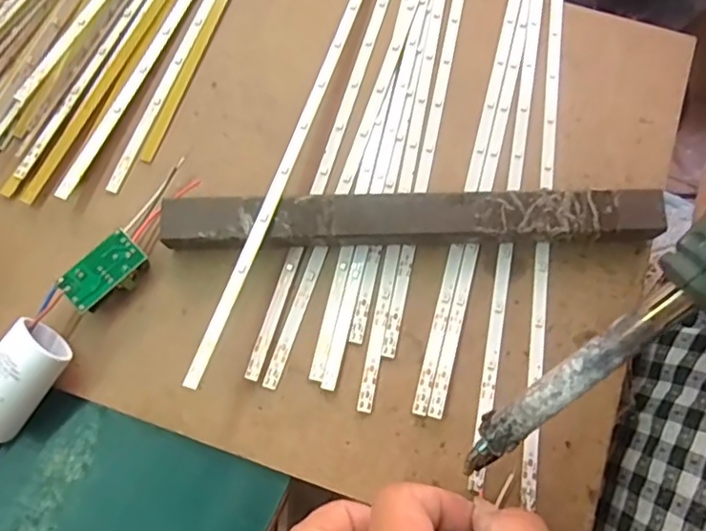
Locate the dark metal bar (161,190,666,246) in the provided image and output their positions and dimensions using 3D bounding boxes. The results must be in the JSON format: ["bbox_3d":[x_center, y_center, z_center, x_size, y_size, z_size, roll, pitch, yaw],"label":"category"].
[{"bbox_3d":[0.026,-0.019,0.266,0.213,0.018,0.023,-1,73,0],"label":"dark metal bar"}]

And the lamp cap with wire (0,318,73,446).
[{"bbox_3d":[-0.173,0.114,0.222,0.029,0.031,0.201,29,75,8],"label":"lamp cap with wire"}]

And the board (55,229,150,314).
[{"bbox_3d":[-0.108,0.004,0.263,0.020,0.014,0.035,42,77,11],"label":"board"}]

